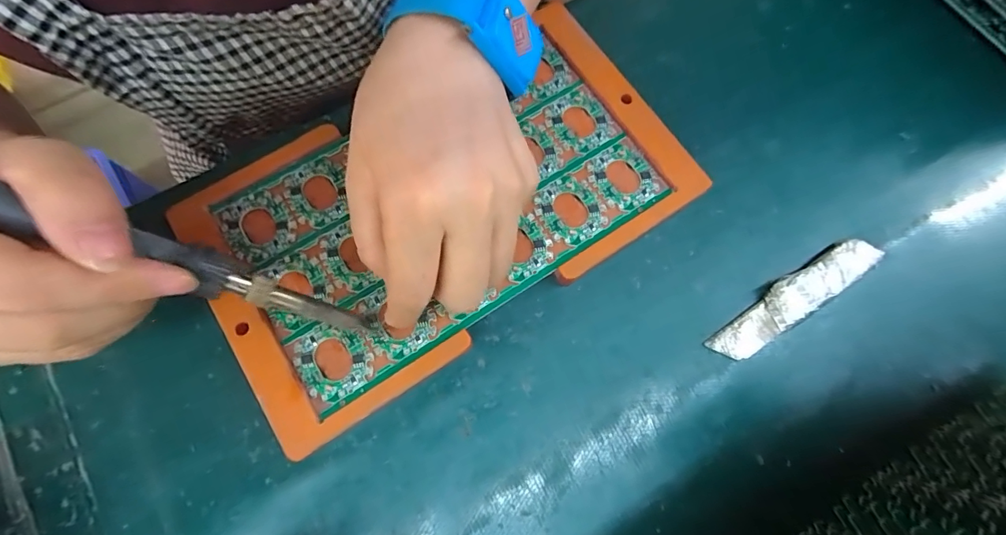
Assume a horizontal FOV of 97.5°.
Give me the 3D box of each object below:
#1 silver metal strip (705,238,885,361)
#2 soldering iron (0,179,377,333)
[{"bbox_3d":[0.148,0.016,0.224,0.099,0.009,0.021,-31,76,-10],"label":"silver metal strip"},{"bbox_3d":[-0.136,-0.005,0.147,0.197,0.016,0.023,23,70,-34],"label":"soldering iron"}]

